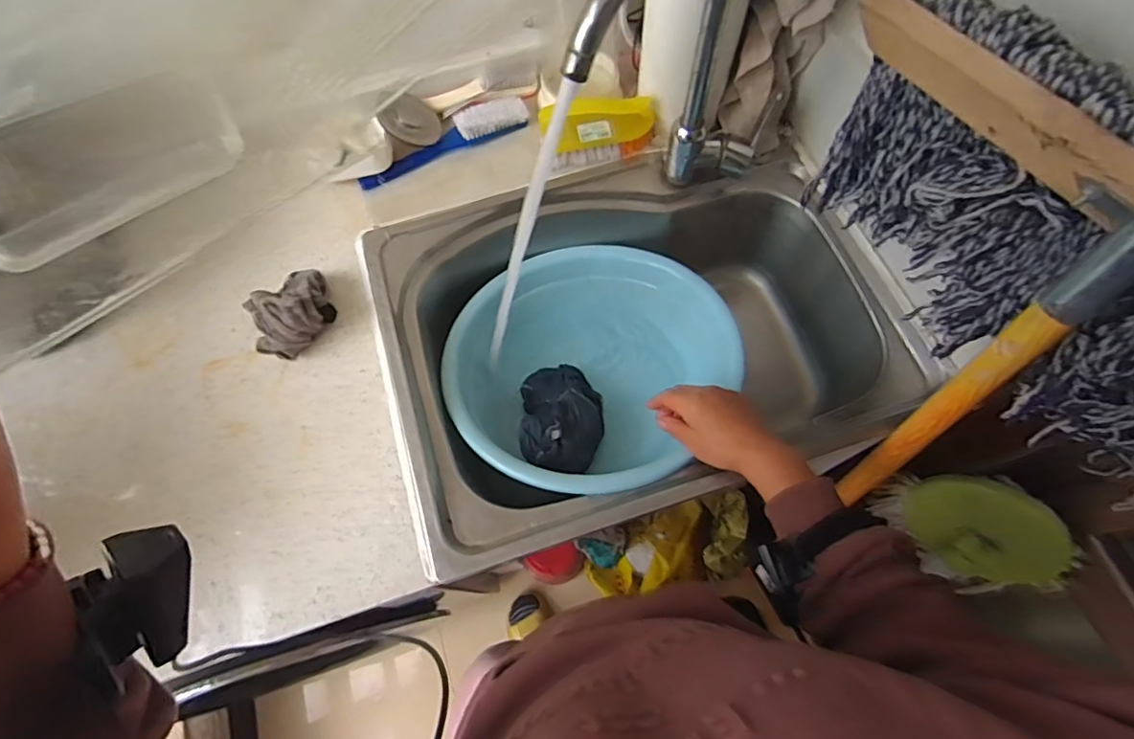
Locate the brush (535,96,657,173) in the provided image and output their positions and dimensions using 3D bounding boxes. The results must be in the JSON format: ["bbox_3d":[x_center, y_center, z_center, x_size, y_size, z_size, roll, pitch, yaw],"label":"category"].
[{"bbox_3d":[0.039,-0.292,0.698,0.140,0.070,0.050,-10,68,-2],"label":"brush"}]

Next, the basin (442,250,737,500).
[{"bbox_3d":[0.018,-0.005,0.709,0.329,0.160,0.282,-35,71,-12],"label":"basin"}]

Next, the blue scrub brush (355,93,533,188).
[{"bbox_3d":[-0.160,-0.296,0.720,0.227,0.035,0.045,-22,69,-7],"label":"blue scrub brush"}]

